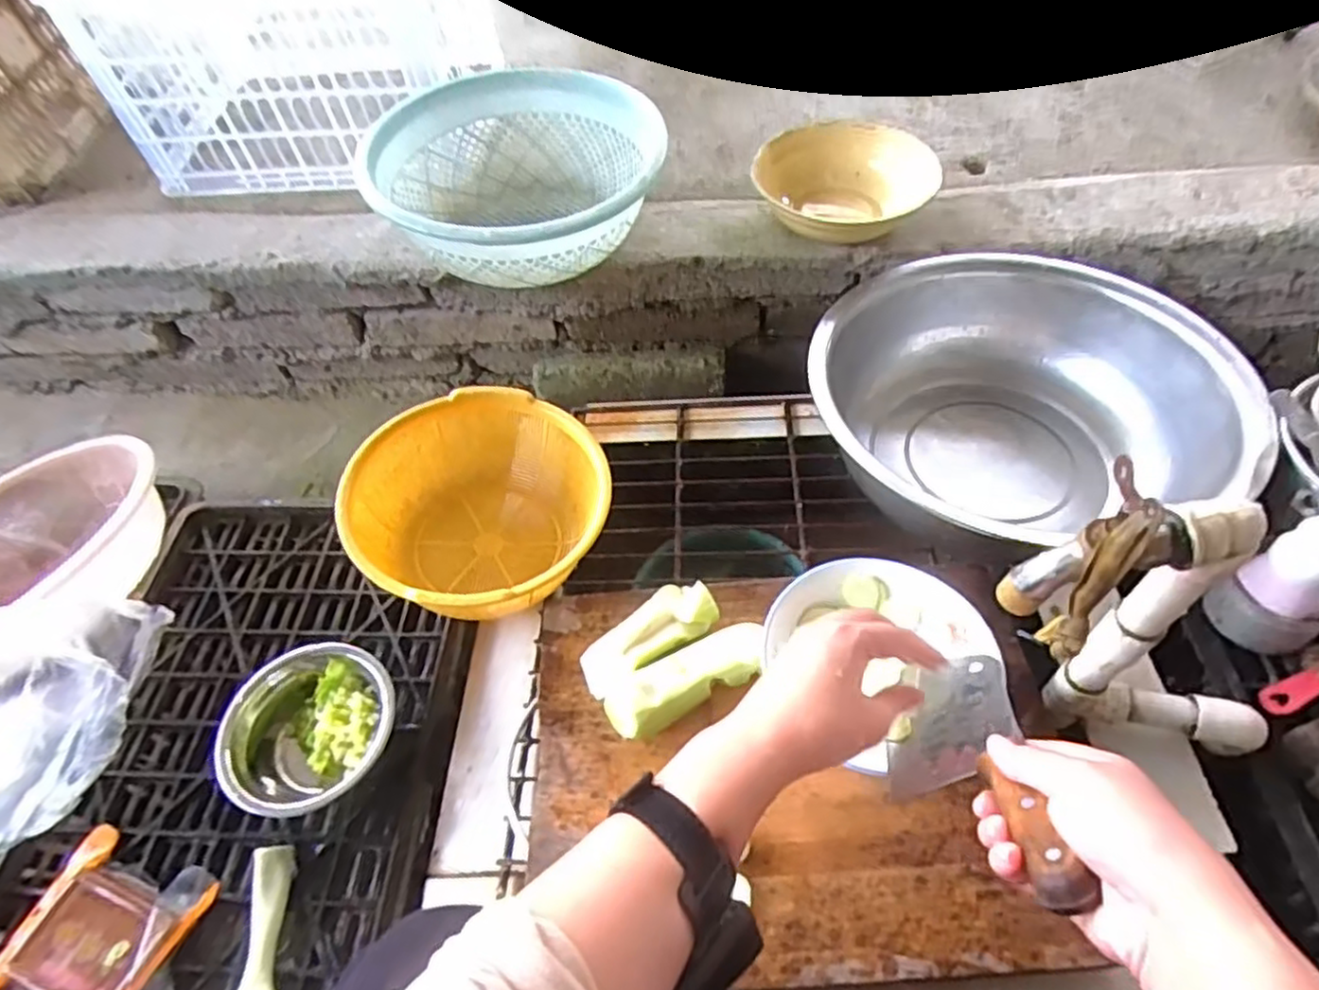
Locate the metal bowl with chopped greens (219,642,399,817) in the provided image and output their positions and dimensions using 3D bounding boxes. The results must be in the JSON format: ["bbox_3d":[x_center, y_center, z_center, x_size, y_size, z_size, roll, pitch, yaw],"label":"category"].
[{"bbox_3d":[-0.287,0.197,0.595,0.129,0.051,0.136,-3,54,4],"label":"metal bowl with chopped greens"}]

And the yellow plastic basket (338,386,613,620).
[{"bbox_3d":[-0.163,0.021,0.679,0.222,0.124,0.219,-3,54,4],"label":"yellow plastic basket"}]

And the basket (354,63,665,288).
[{"bbox_3d":[-0.148,-0.332,0.771,0.299,0.107,0.311,-6,54,1],"label":"basket"}]

